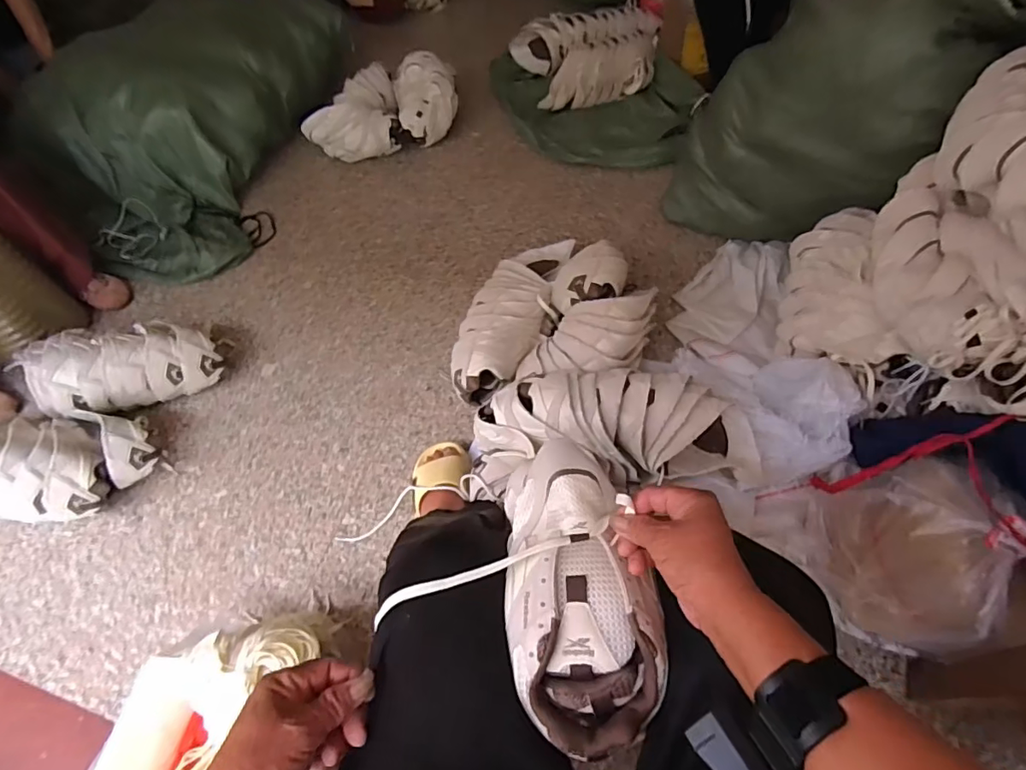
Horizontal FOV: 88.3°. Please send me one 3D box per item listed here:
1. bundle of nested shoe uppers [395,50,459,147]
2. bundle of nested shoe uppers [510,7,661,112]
[{"bbox_3d":[-0.251,-0.841,1.556,0.180,0.156,0.269,-13,56,-2],"label":"bundle of nested shoe uppers"},{"bbox_3d":[0.248,-1.032,1.648,0.428,0.124,0.398,-14,56,-3],"label":"bundle of nested shoe uppers"}]

